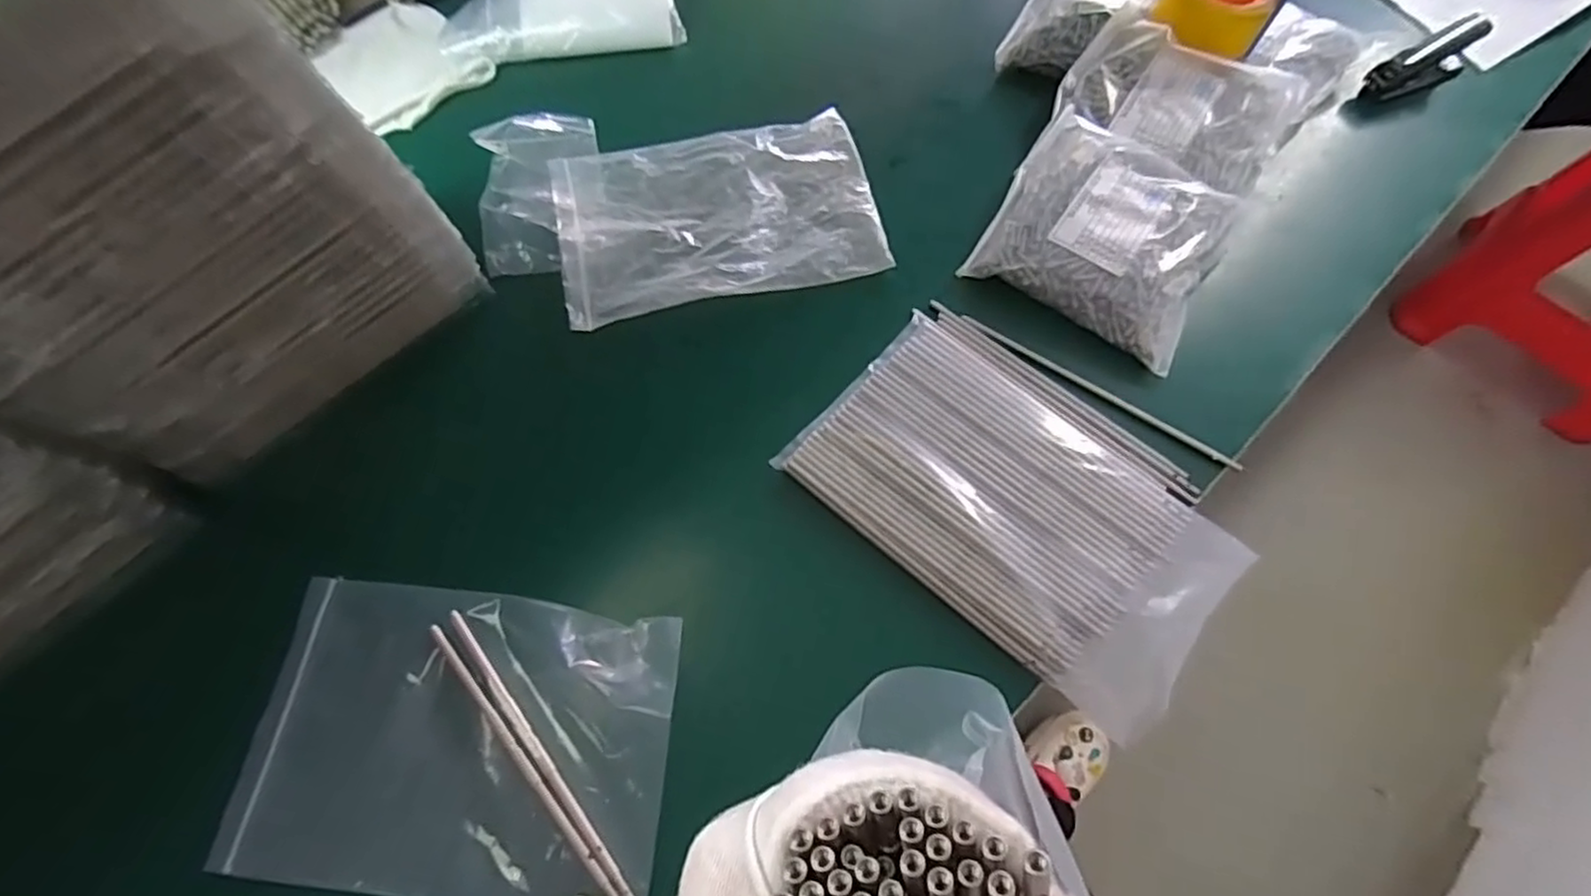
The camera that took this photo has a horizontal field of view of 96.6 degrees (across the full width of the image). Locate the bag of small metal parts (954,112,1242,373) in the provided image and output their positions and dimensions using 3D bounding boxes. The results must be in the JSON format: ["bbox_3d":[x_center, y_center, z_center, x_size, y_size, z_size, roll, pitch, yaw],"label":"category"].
[{"bbox_3d":[0.277,-0.190,0.628,0.186,0.051,0.176,30,71,13],"label":"bag of small metal parts"}]

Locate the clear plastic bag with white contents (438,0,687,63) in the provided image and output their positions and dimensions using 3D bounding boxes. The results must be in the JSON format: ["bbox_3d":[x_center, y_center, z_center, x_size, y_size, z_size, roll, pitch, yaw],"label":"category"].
[{"bbox_3d":[-0.251,-0.482,0.771,0.239,0.023,0.115,-7,90,-5],"label":"clear plastic bag with white contents"}]

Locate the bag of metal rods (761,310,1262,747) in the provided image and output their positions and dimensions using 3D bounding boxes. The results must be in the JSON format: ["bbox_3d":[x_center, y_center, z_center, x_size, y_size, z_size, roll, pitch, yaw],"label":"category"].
[{"bbox_3d":[0.169,0.041,0.554,0.322,0.026,0.184,39,73,15],"label":"bag of metal rods"}]

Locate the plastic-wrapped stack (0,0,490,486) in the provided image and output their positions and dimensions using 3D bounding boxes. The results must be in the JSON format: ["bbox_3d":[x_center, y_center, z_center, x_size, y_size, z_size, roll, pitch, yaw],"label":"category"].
[{"bbox_3d":[-0.441,-0.147,0.504,0.157,0.294,0.287,38,73,15],"label":"plastic-wrapped stack"}]

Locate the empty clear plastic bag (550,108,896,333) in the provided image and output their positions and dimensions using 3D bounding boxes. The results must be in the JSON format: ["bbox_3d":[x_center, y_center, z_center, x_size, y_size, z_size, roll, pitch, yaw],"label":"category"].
[{"bbox_3d":[-0.075,-0.226,0.676,0.292,0.025,0.191,-12,72,-4],"label":"empty clear plastic bag"}]

